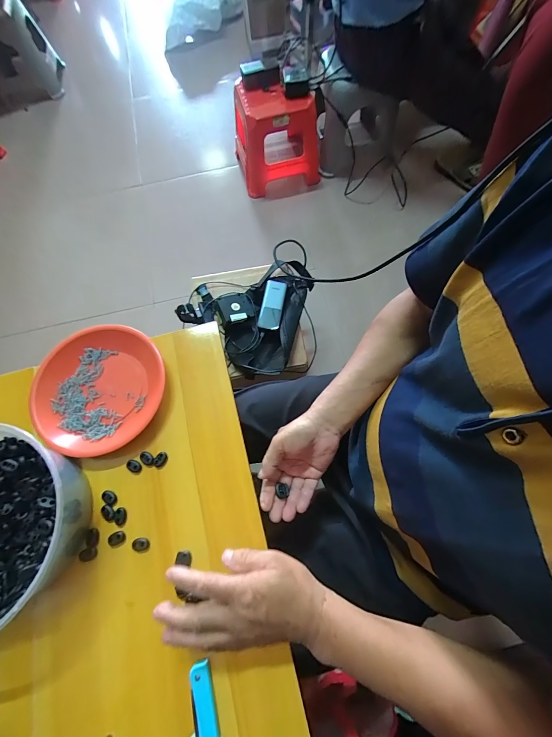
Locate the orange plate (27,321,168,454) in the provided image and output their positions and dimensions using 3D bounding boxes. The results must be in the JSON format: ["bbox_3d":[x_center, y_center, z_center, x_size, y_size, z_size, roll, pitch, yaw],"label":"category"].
[{"bbox_3d":[-0.264,0.027,0.461,0.169,0.034,0.187,18,72,9],"label":"orange plate"}]

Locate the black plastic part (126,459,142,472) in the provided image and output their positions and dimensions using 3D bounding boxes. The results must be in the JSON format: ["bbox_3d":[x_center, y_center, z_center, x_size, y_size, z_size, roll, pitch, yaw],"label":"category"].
[{"bbox_3d":[-0.198,0.135,0.433,0.021,0.004,0.015,14,71,8],"label":"black plastic part"}]

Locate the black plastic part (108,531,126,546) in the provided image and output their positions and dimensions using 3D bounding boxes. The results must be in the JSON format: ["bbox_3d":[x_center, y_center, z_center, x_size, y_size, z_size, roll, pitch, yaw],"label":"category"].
[{"bbox_3d":[-0.206,0.219,0.401,0.021,0.004,0.016,-10,70,-1],"label":"black plastic part"}]

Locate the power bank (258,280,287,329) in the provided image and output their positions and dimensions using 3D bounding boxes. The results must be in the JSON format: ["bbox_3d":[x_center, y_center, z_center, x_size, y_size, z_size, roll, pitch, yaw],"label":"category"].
[{"bbox_3d":[-0.009,-0.158,0.766,0.053,0.020,0.132,10,71,6],"label":"power bank"}]

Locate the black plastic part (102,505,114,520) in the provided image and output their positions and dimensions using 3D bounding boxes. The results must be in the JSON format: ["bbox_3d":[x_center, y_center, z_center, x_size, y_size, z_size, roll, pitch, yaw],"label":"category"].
[{"bbox_3d":[-0.224,0.191,0.412,0.021,0.004,0.015,40,76,15],"label":"black plastic part"}]

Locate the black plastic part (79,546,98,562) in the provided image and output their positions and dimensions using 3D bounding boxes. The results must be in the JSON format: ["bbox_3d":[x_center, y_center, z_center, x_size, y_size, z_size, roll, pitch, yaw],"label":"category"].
[{"bbox_3d":[-0.240,0.237,0.396,0.023,0.004,0.015,-21,70,-5],"label":"black plastic part"}]

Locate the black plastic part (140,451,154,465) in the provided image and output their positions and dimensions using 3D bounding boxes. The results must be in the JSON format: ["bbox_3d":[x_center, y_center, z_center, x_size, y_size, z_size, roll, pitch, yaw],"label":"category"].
[{"bbox_3d":[-0.181,0.126,0.434,0.021,0.004,0.015,32,75,13],"label":"black plastic part"}]

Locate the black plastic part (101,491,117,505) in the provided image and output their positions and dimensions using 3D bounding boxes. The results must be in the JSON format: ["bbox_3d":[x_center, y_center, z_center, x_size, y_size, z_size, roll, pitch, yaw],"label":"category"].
[{"bbox_3d":[-0.225,0.173,0.417,0.021,0.004,0.015,35,75,14],"label":"black plastic part"}]

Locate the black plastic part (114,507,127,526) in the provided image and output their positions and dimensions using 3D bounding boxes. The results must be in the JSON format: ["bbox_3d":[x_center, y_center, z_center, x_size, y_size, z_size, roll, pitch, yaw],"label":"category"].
[{"bbox_3d":[-0.206,0.195,0.409,0.016,0.004,0.022,-11,70,-1],"label":"black plastic part"}]

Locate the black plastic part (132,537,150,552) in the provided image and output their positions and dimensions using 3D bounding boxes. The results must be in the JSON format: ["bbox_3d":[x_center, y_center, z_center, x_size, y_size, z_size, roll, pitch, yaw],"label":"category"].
[{"bbox_3d":[-0.174,0.226,0.398,0.022,0.004,0.016,-9,70,-1],"label":"black plastic part"}]

